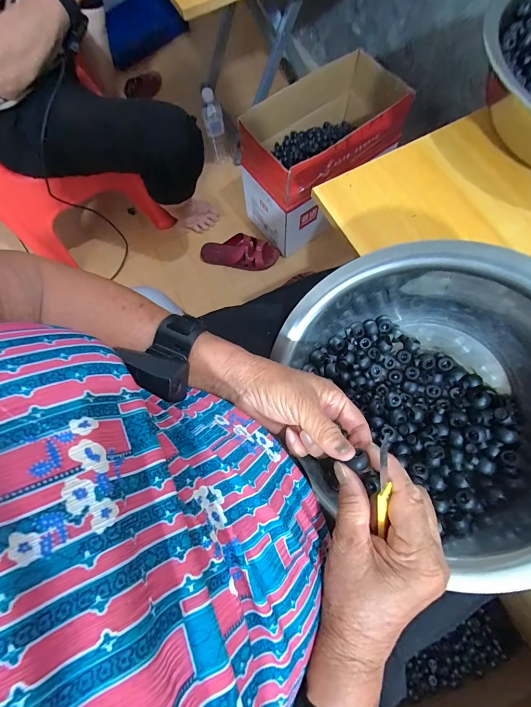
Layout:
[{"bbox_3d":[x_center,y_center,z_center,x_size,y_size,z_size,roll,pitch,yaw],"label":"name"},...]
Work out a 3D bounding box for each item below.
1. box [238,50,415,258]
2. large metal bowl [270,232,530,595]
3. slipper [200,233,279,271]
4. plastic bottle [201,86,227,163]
[{"bbox_3d":[0.154,-0.544,0.868,0.422,0.295,0.241,-39,76,-9],"label":"box"},{"bbox_3d":[0.132,0.043,0.284,0.273,0.150,0.244,22,75,8],"label":"large metal bowl"},{"bbox_3d":[-0.080,-0.310,0.960,0.236,0.058,0.090,10,74,5],"label":"slipper"},{"bbox_3d":[-0.163,-0.722,1.004,0.060,0.211,0.060,-15,73,-3],"label":"plastic bottle"}]

